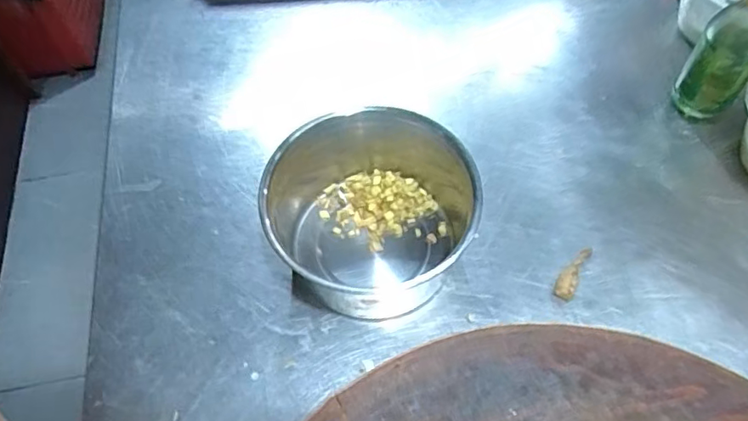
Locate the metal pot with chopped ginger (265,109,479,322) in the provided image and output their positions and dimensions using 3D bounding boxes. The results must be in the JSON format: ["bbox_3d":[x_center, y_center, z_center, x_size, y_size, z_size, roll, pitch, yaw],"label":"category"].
[{"bbox_3d":[-0.002,-0.002,0.502,0.173,0.103,0.163,-2,60,3],"label":"metal pot with chopped ginger"}]

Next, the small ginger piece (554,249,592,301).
[{"bbox_3d":[0.181,0.055,0.512,0.018,0.013,0.062,25,61,15],"label":"small ginger piece"}]

